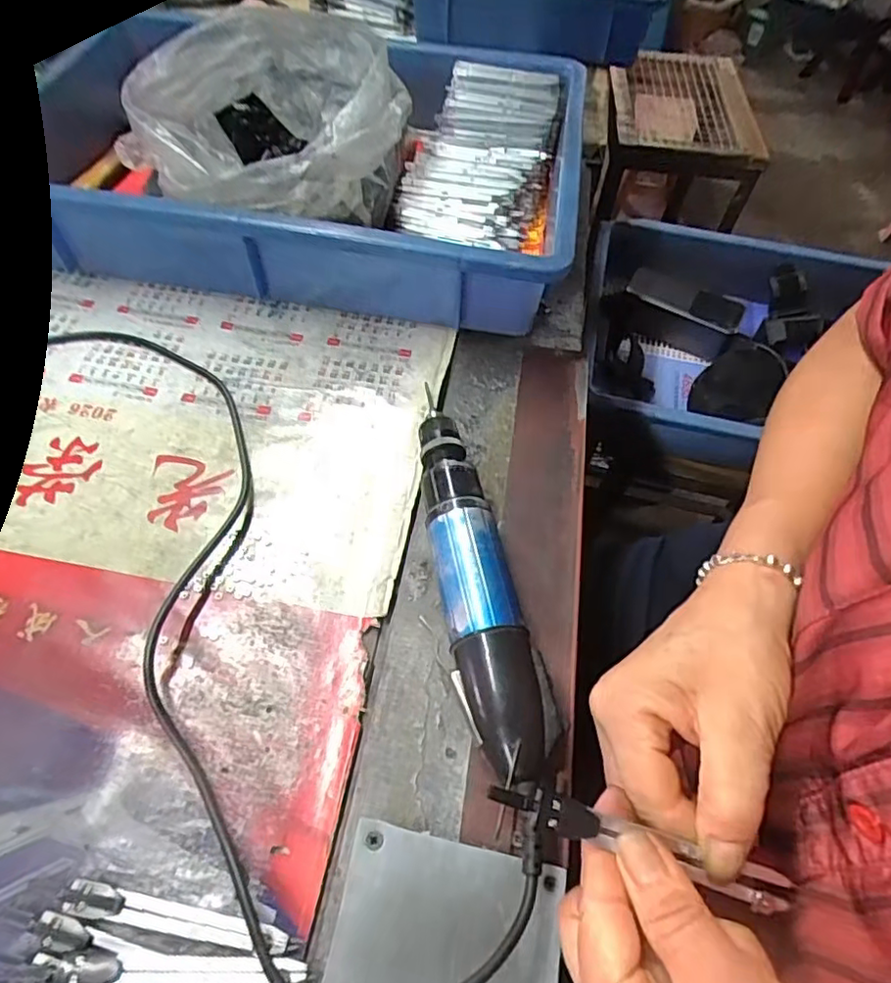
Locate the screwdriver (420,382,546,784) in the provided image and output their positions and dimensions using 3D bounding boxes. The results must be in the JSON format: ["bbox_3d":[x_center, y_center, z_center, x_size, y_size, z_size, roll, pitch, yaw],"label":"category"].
[{"bbox_3d":[0.012,0.040,0.336,0.037,0.040,0.216,-9,58,-8],"label":"screwdriver"}]

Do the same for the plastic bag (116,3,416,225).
[{"bbox_3d":[-0.143,-0.284,0.473,0.179,0.100,0.188,-31,63,-20],"label":"plastic bag"}]

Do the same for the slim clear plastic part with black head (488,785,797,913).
[{"bbox_3d":[0.071,0.131,0.229,0.113,0.005,0.013,18,58,4],"label":"slim clear plastic part with black head"}]

